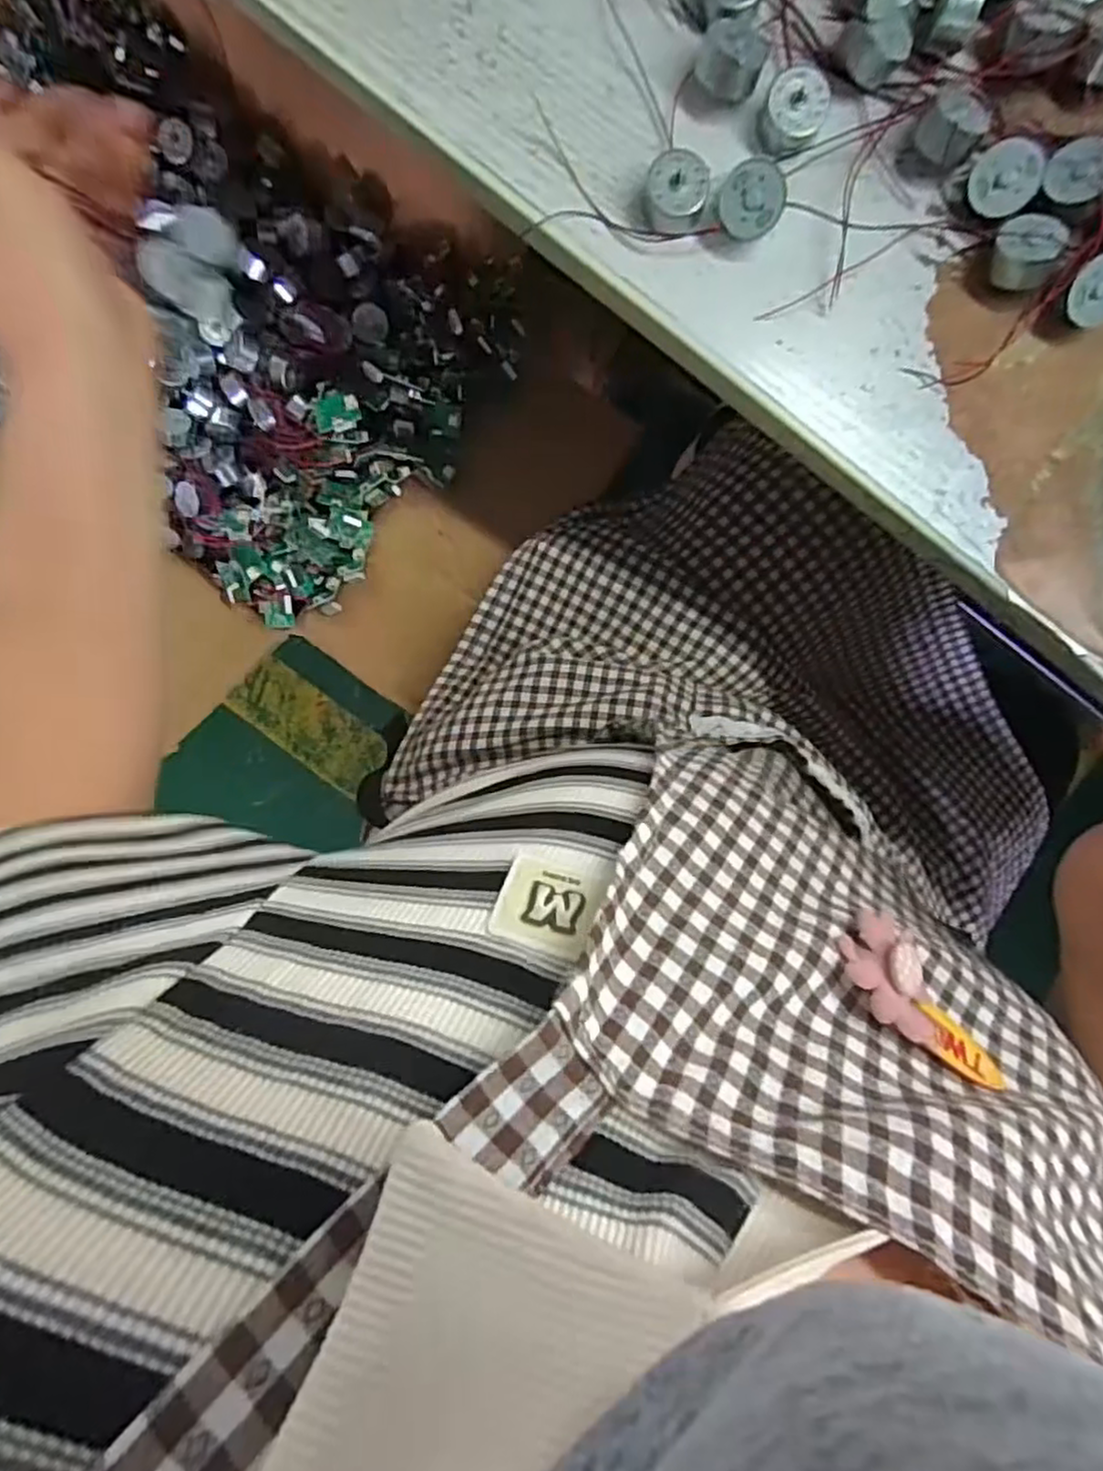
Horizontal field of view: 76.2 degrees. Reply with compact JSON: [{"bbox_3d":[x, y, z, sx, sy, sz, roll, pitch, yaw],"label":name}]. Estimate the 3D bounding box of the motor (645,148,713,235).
[{"bbox_3d":[0.048,-0.207,0.268,0.022,0.015,0.021,0,94,0],"label":"motor"}]

